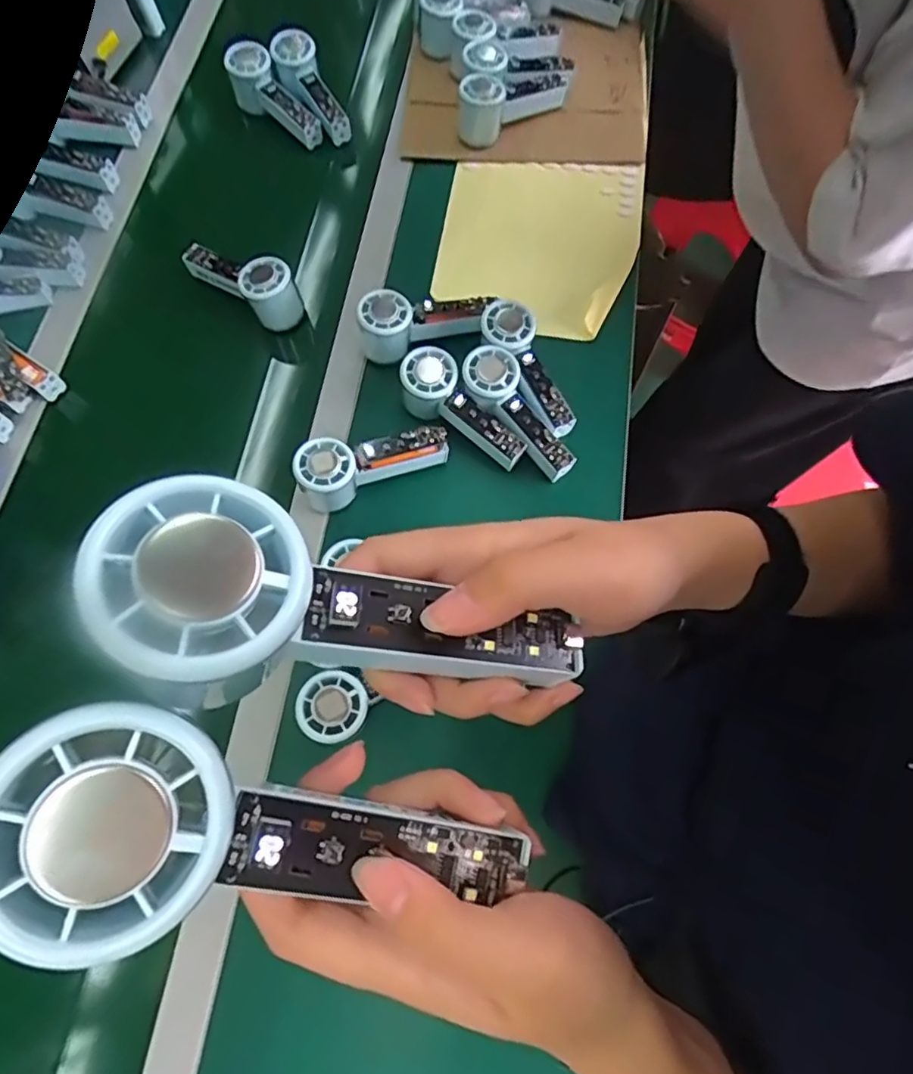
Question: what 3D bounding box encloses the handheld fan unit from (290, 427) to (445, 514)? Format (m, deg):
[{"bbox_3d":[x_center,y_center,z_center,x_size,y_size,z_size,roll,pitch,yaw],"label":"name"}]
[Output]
[{"bbox_3d":[-0.084,-0.079,0.607,0.151,0.055,0.053,-21,71,-7],"label":"handheld fan unit"}]

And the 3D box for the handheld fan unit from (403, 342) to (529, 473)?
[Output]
[{"bbox_3d":[0.007,-0.133,0.632,0.154,0.050,0.057,39,74,0],"label":"handheld fan unit"}]

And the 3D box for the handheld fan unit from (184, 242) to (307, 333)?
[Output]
[{"bbox_3d":[-0.244,-0.298,0.692,0.154,0.063,0.051,36,74,12],"label":"handheld fan unit"}]

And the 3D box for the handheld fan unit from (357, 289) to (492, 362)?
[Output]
[{"bbox_3d":[-0.036,-0.235,0.659,0.137,0.052,0.053,-3,70,-1],"label":"handheld fan unit"}]

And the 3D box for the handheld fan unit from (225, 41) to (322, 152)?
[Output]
[{"bbox_3d":[-0.237,-0.575,0.796,0.156,0.056,0.052,41,74,-5],"label":"handheld fan unit"}]

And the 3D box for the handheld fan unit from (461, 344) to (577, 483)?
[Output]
[{"bbox_3d":[0.065,-0.128,0.619,0.052,0.028,0.154,-38,90,-12],"label":"handheld fan unit"}]

